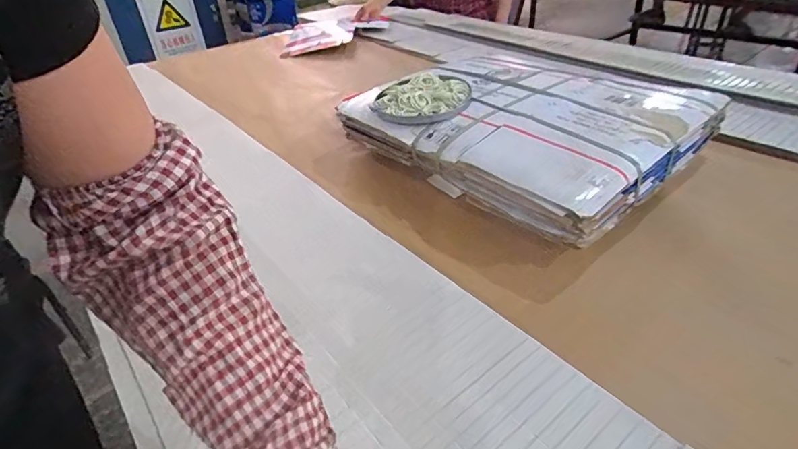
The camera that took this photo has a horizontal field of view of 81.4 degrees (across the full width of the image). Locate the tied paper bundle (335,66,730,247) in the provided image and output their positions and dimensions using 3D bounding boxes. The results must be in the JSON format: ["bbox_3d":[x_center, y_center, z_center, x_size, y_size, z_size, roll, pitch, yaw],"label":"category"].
[{"bbox_3d":[0.190,-0.166,0.817,0.365,0.139,0.524,-29,41,-32],"label":"tied paper bundle"}]

